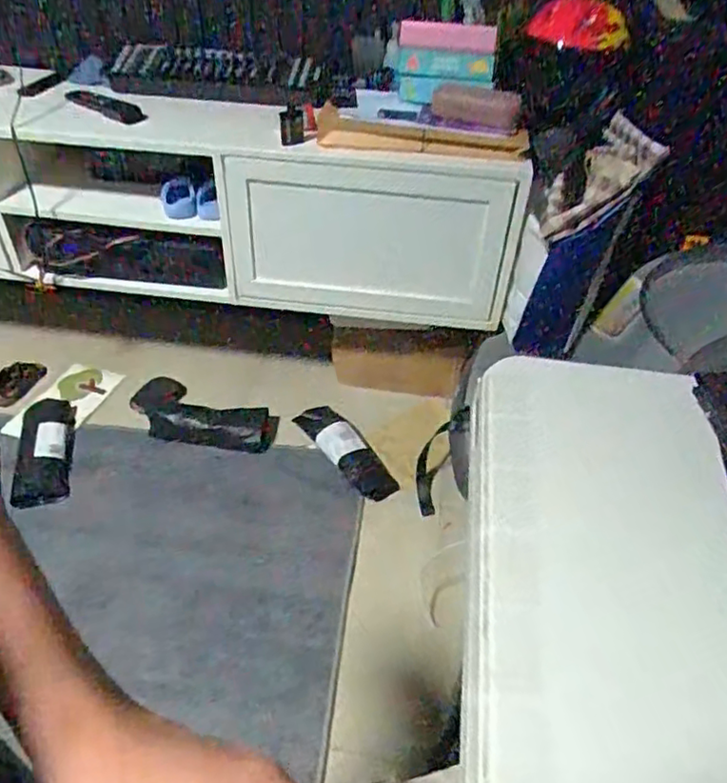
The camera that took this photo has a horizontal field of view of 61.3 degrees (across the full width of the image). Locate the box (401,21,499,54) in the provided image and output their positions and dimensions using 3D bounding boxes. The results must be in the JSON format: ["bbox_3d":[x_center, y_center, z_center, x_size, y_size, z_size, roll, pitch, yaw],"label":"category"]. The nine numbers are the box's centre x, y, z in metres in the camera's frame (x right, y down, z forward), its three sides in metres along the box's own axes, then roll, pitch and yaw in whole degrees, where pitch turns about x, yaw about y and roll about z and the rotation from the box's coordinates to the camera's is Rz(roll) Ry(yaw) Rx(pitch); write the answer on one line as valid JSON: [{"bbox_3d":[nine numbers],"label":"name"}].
[{"bbox_3d":[0.163,-0.688,1.189,0.176,0.043,0.057,-1,42,-4],"label":"box"}]

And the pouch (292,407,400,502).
[{"bbox_3d":[-0.037,0.131,1.396,0.095,0.039,0.284,-27,49,-29],"label":"pouch"}]

